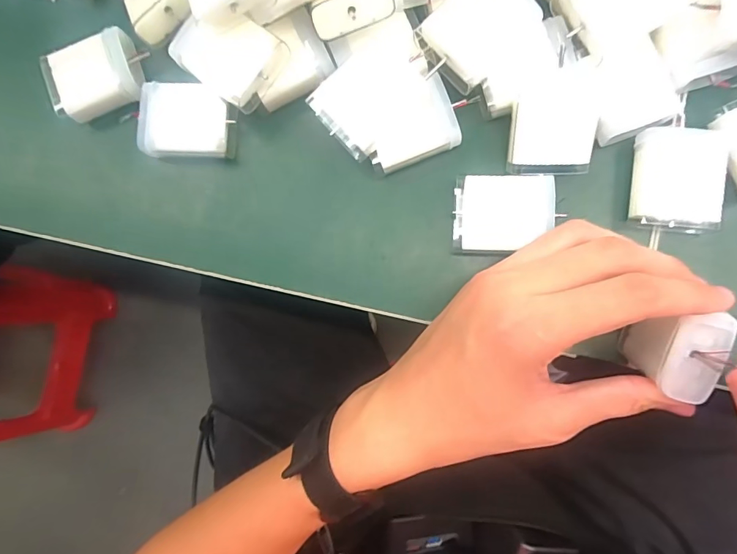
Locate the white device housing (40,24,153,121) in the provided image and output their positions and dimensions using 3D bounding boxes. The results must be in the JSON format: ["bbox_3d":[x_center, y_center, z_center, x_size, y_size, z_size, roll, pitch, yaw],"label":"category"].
[{"bbox_3d":[-0.162,-0.119,0.264,0.052,0.020,0.039,-19,84,4],"label":"white device housing"}]

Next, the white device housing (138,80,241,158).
[{"bbox_3d":[-0.102,-0.089,0.261,0.057,0.024,0.040,7,86,6],"label":"white device housing"}]

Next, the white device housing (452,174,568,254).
[{"bbox_3d":[0.072,-0.034,0.244,0.051,0.021,0.041,0,85,6],"label":"white device housing"}]

